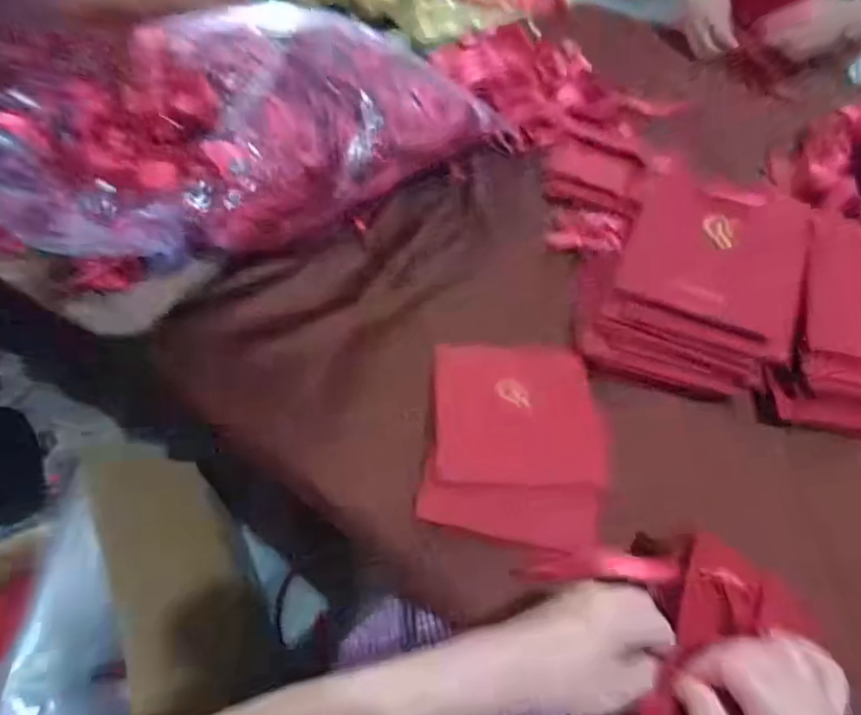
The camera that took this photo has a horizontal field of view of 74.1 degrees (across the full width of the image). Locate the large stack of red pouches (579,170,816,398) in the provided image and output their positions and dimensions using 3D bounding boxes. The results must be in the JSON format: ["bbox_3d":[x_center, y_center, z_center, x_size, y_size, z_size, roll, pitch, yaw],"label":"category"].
[{"bbox_3d":[0.244,-0.070,0.536,0.181,0.106,0.172,21,57,10],"label":"large stack of red pouches"}]

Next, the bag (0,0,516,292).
[{"bbox_3d":[-0.195,-0.236,0.611,0.588,0.144,0.241,-23,60,-17],"label":"bag"}]

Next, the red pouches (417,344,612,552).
[{"bbox_3d":[0.076,0.068,0.494,0.151,0.014,0.175,4,60,5],"label":"red pouches"}]

